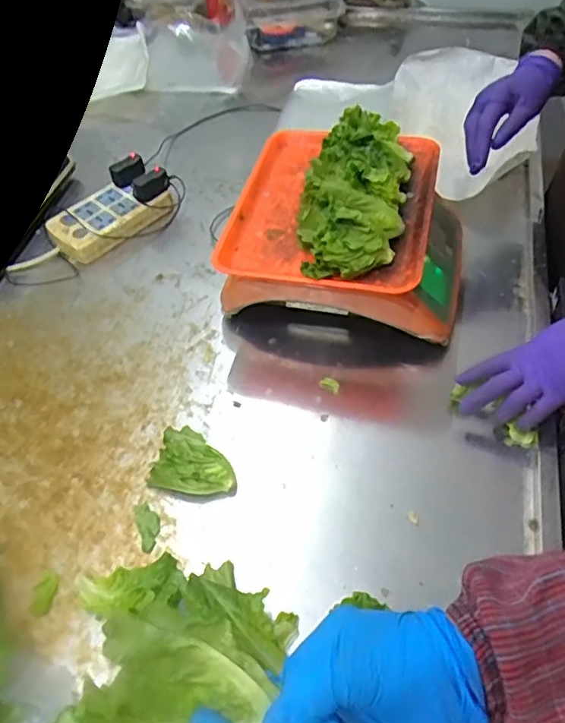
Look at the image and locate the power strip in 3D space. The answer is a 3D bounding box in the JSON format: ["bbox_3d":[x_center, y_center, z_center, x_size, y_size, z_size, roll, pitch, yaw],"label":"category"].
[{"bbox_3d":[-0.265,-0.223,0.868,0.109,0.040,0.178,36,63,28],"label":"power strip"}]

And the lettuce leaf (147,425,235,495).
[{"bbox_3d":[-0.090,0.108,0.598,0.088,0.029,0.067,13,54,14],"label":"lettuce leaf"}]

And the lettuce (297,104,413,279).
[{"bbox_3d":[0.086,-0.216,0.658,0.121,0.074,0.276,7,53,10],"label":"lettuce"}]

